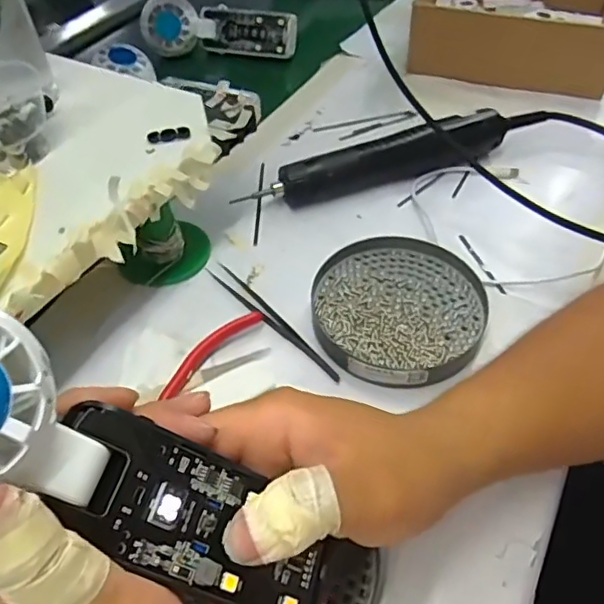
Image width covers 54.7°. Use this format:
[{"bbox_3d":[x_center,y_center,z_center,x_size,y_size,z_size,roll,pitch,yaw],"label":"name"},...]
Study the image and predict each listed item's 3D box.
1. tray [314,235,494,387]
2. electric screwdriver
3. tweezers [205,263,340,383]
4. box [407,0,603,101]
[{"bbox_3d":[0.063,0.003,0.393,0.111,0.017,0.113,-1,48,1],"label":"tray"},{"bbox_3d":[0.083,-0.122,0.485,0.251,0.038,0.031,-18,50,-13],"label":"electric screwdriver"},{"bbox_3d":[-0.021,0.010,0.395,0.014,0.004,0.130,-34,55,-25],"label":"tweezers"},{"bbox_3d":[0.233,-0.319,0.623,0.196,0.063,0.233,13,50,14],"label":"box"}]

